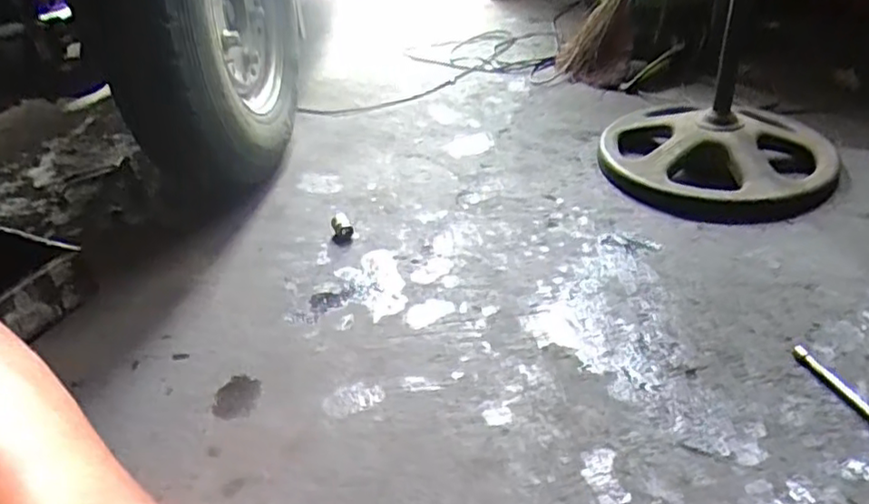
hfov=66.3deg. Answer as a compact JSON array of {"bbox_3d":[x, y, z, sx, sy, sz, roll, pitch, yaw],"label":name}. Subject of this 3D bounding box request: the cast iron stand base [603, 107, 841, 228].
[{"bbox_3d":[0.583,-0.216,1.406,0.460,0.106,0.411,20,43,33],"label":"cast iron stand base"}]

